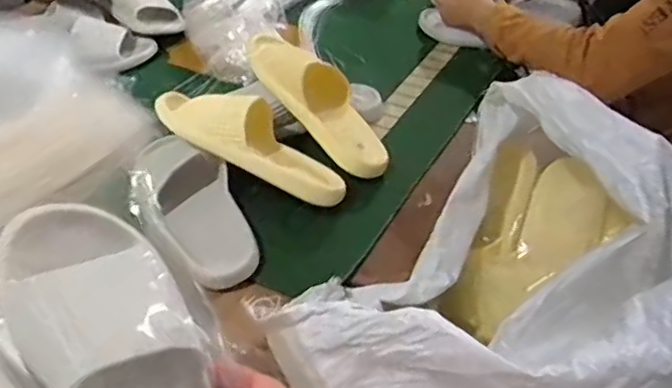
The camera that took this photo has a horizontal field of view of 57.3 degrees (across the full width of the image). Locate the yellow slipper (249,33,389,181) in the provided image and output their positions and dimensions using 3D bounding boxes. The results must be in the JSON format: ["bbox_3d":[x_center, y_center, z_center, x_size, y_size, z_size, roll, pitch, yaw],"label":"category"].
[{"bbox_3d":[-0.023,-0.136,0.838,0.082,0.069,0.269,-35,77,-29],"label":"yellow slipper"}]

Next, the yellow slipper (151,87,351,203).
[{"bbox_3d":[-0.105,-0.070,0.783,0.261,0.065,0.104,31,49,1],"label":"yellow slipper"}]

